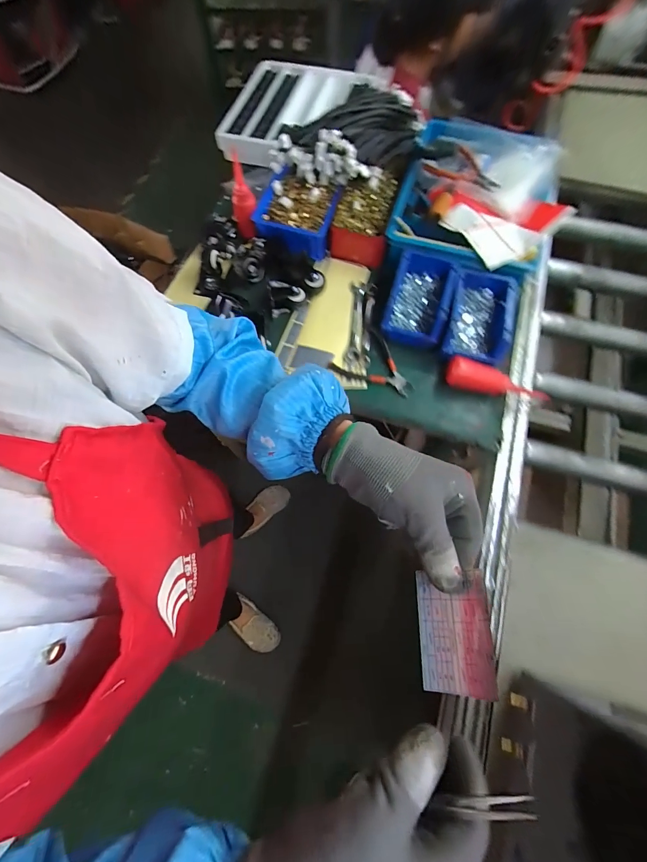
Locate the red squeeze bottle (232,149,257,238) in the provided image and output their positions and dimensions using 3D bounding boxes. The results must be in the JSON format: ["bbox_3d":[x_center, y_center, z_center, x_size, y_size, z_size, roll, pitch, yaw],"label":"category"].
[{"bbox_3d":[-0.156,-0.447,0.682,0.044,0.137,0.042,-11,69,-4],"label":"red squeeze bottle"}]

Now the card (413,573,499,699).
[{"bbox_3d":[0.089,0.137,0.243,0.048,0.006,0.072,-15,56,32],"label":"card"}]

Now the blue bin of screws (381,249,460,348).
[{"bbox_3d":[0.175,-0.241,0.647,0.108,0.064,0.159,19,70,7],"label":"blue bin of screws"}]

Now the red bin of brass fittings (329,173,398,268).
[{"bbox_3d":[0.084,-0.447,0.731,0.112,0.072,0.202,11,69,4],"label":"red bin of brass fittings"}]

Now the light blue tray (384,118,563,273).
[{"bbox_3d":[0.306,-0.470,0.703,0.287,0.064,0.371,19,70,7],"label":"light blue tray"}]

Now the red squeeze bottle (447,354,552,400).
[{"bbox_3d":[0.294,-0.088,0.616,0.159,0.044,0.044,14,69,6],"label":"red squeeze bottle"}]

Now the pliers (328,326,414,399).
[{"bbox_3d":[0.097,-0.112,0.627,0.136,0.022,0.103,42,74,15],"label":"pliers"}]

